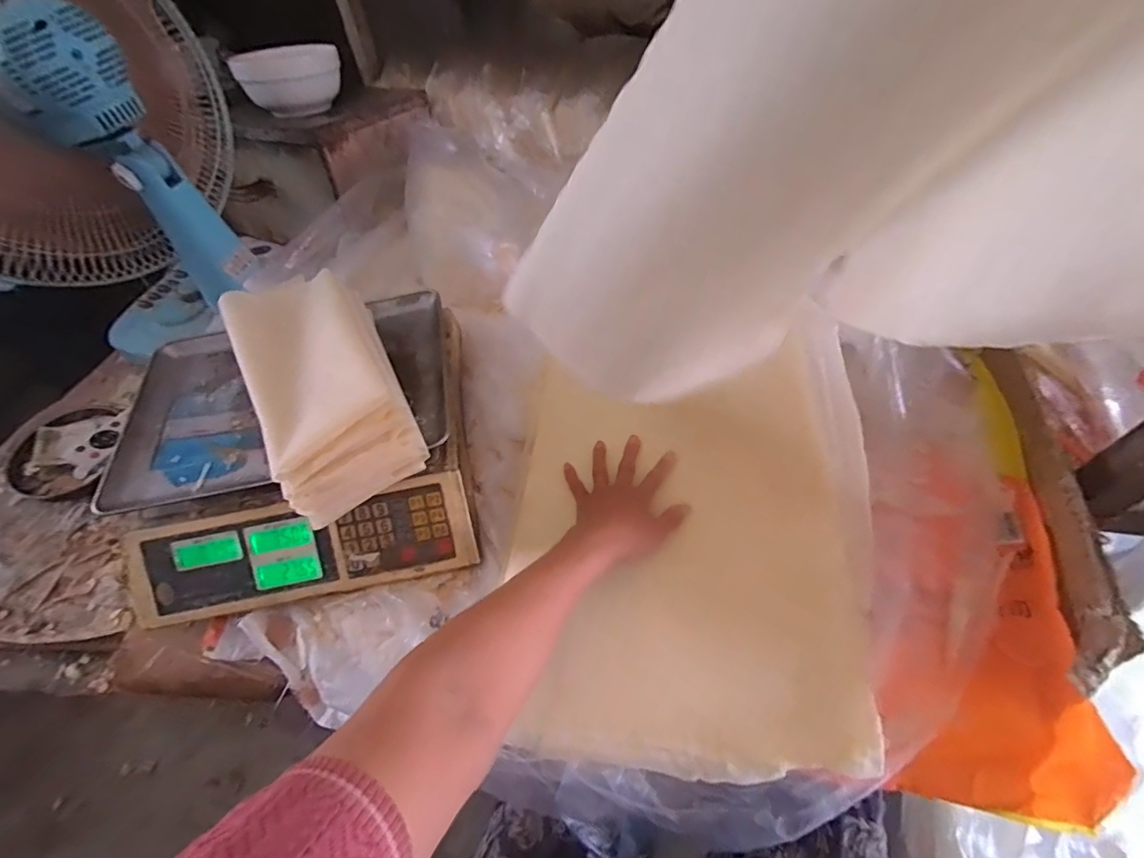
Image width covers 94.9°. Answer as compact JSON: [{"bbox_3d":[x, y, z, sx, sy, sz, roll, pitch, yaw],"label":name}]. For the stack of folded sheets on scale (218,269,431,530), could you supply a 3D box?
[{"bbox_3d":[-0.244,-0.054,0.511,0.121,0.089,0.257,-26,57,-15],"label":"stack of folded sheets on scale"}]

